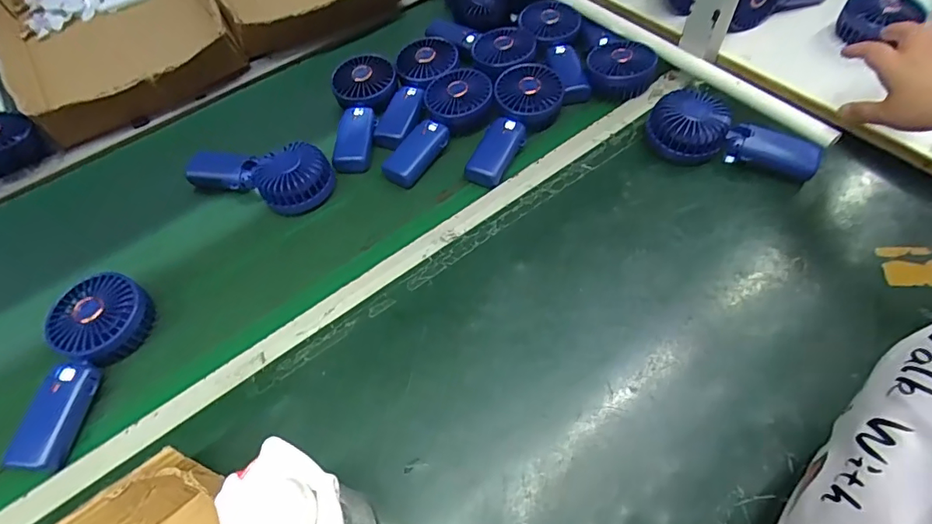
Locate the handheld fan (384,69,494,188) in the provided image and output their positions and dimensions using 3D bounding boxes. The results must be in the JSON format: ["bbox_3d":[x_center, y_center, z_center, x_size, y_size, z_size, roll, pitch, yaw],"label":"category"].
[{"bbox_3d":[-0.033,-0.173,0.629,0.086,0.034,0.191,29,75,21],"label":"handheld fan"}]

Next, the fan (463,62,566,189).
[{"bbox_3d":[0.058,-0.175,0.627,0.087,0.030,0.189,25,72,11],"label":"fan"}]

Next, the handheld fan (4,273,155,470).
[{"bbox_3d":[-0.374,0.095,0.467,0.077,0.036,0.175,12,57,11],"label":"handheld fan"}]

